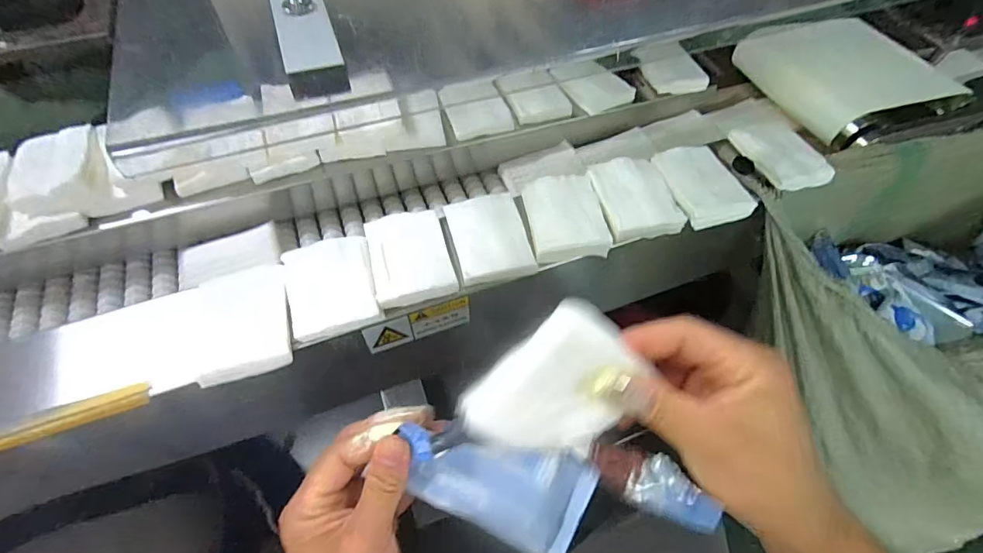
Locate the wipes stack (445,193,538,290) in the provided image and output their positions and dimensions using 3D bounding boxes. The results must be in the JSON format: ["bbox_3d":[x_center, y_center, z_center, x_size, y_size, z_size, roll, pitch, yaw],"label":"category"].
[{"bbox_3d":[-0.002,-0.039,0.451,0.070,0.018,0.092,-11,57,-8],"label":"wipes stack"}]

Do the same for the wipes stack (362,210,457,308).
[{"bbox_3d":[-0.079,-0.022,0.445,0.074,0.013,0.102,-13,57,-10],"label":"wipes stack"}]

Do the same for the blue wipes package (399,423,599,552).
[{"bbox_3d":[0.000,0.133,0.296,0.122,0.020,0.070,23,90,3],"label":"blue wipes package"}]

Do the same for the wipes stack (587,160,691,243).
[{"bbox_3d":[0.148,-0.086,0.487,0.077,0.016,0.104,-10,57,-8],"label":"wipes stack"}]

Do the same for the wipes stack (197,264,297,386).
[{"bbox_3d":[-0.213,0.036,0.395,0.074,0.013,0.103,-14,58,-11],"label":"wipes stack"}]

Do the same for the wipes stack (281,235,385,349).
[{"bbox_3d":[-0.147,0.005,0.419,0.076,0.011,0.101,-14,58,-10],"label":"wipes stack"}]

